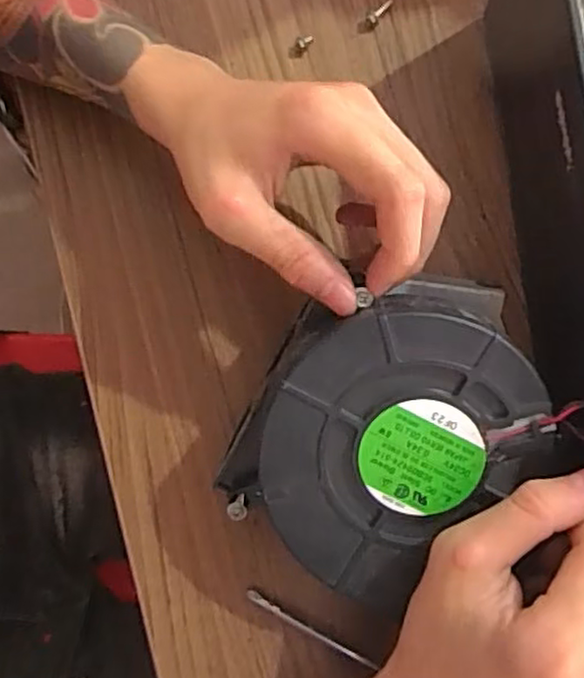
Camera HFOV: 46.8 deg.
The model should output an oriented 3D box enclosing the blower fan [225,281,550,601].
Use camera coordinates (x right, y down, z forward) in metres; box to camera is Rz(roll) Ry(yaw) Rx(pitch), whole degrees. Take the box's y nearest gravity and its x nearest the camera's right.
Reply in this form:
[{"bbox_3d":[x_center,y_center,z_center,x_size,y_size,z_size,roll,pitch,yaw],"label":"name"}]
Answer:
[{"bbox_3d":[0.040,0.037,0.275,0.105,0.034,0.128,27,103,-1],"label":"blower fan"}]

